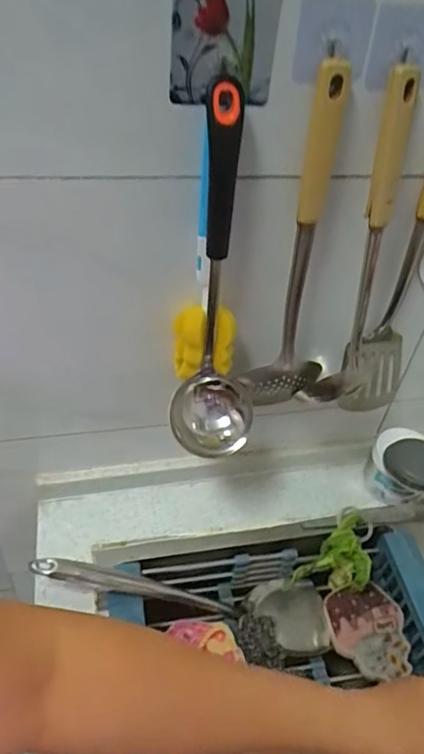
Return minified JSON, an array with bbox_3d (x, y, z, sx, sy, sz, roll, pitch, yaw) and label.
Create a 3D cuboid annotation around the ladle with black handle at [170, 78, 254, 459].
[{"bbox_3d":[0.012,-0.064,0.464,0.079,0.305,0.092,9,43,4],"label":"ladle with black handle"}]

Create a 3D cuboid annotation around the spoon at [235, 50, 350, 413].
[{"bbox_3d":[0.076,-0.091,0.484,0.064,0.327,0.055,-28,53,-31],"label":"spoon"}]

